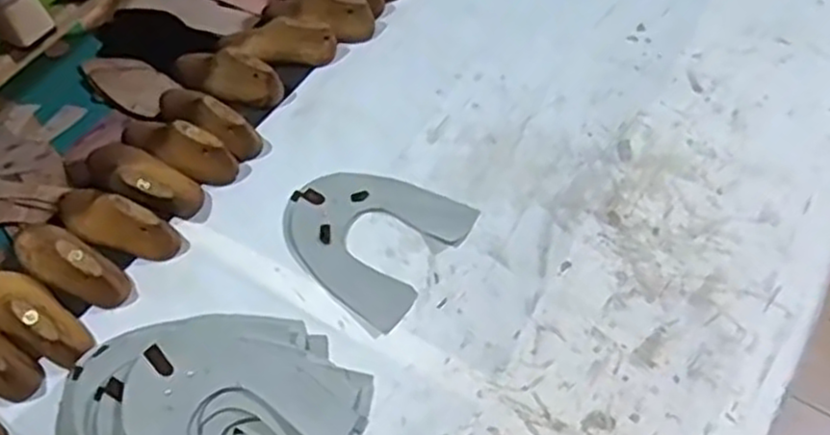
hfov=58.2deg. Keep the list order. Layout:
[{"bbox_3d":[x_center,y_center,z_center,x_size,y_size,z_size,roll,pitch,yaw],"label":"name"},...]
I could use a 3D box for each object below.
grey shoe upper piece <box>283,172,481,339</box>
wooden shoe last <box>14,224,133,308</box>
[{"bbox_3d":[-0.050,0.015,0.733,0.166,0.008,0.156,29,62,22],"label":"grey shoe upper piece"},{"bbox_3d":[-0.333,0.039,0.711,0.135,0.058,0.051,24,60,19],"label":"wooden shoe last"}]

